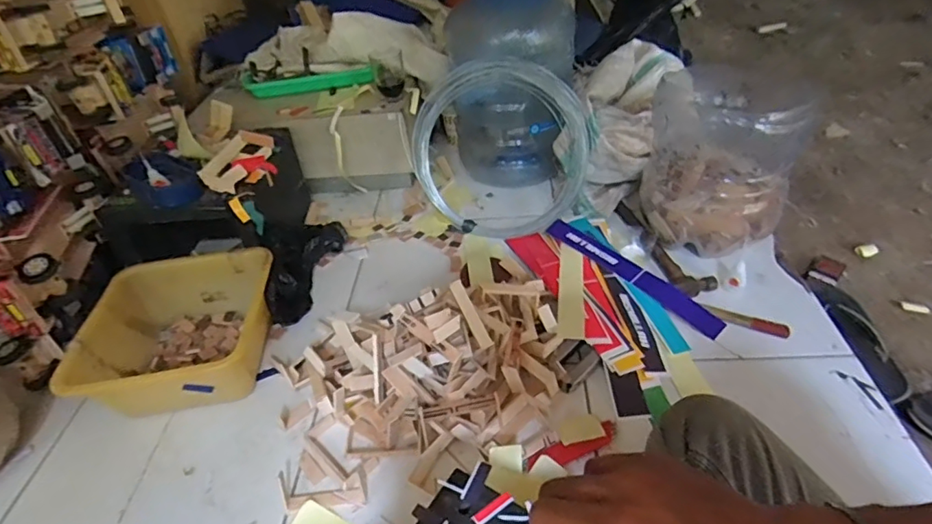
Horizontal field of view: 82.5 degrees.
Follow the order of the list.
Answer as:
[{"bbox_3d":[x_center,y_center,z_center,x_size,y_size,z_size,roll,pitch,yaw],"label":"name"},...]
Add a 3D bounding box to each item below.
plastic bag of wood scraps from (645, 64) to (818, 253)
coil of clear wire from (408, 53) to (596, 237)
[{"bbox_3d":[0.434,-0.169,0.928,0.238,0.281,0.181,15,46,17],"label":"plastic bag of wood scraps"},{"bbox_3d":[0.071,-0.226,1.056,0.359,0.345,0.079,13,23,9],"label":"coil of clear wire"}]

